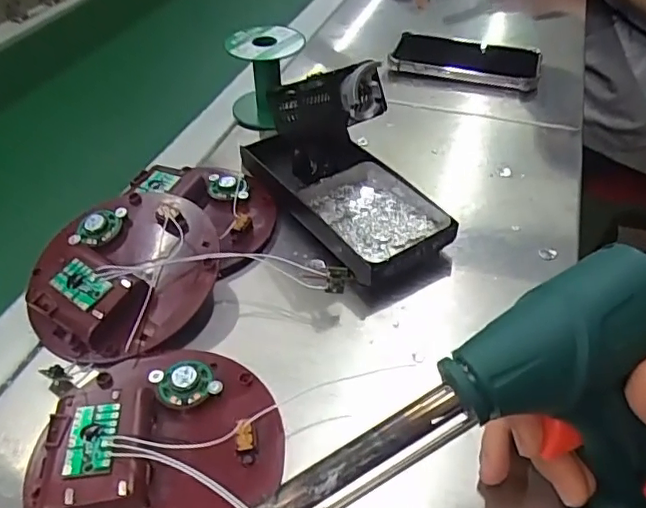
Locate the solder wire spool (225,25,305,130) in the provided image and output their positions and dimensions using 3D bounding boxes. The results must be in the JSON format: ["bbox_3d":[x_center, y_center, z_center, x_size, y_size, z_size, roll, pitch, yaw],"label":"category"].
[{"bbox_3d":[-0.051,-0.162,0.518,0.068,0.081,0.068,-3,44,2],"label":"solder wire spool"}]

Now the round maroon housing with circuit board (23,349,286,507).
[{"bbox_3d":[-0.080,0.092,0.271,0.110,0.021,0.118,8,44,9],"label":"round maroon housing with circuit board"}]

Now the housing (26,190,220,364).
[{"bbox_3d":[-0.126,0.008,0.354,0.115,0.030,0.112,0,43,0],"label":"housing"}]

